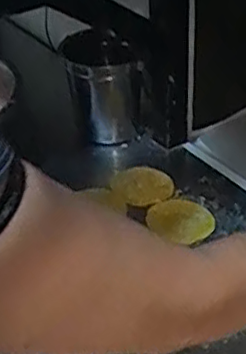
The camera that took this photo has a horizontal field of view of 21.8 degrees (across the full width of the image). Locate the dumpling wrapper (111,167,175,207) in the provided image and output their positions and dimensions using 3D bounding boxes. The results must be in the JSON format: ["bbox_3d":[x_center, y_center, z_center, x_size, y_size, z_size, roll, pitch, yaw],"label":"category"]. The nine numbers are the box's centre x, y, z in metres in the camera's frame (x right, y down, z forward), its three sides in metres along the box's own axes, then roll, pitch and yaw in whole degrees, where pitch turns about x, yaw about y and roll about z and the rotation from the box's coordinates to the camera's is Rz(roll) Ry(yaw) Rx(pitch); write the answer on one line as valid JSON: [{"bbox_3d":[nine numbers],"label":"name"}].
[{"bbox_3d":[0.025,0.011,0.851,0.095,0.007,0.094,-9,33,-31],"label":"dumpling wrapper"}]

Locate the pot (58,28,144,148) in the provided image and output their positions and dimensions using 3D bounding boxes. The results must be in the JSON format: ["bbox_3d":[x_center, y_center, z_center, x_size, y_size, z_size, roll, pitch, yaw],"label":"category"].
[{"bbox_3d":[-0.027,-0.124,0.917,0.094,0.156,0.096,-4,34,3],"label":"pot"}]

